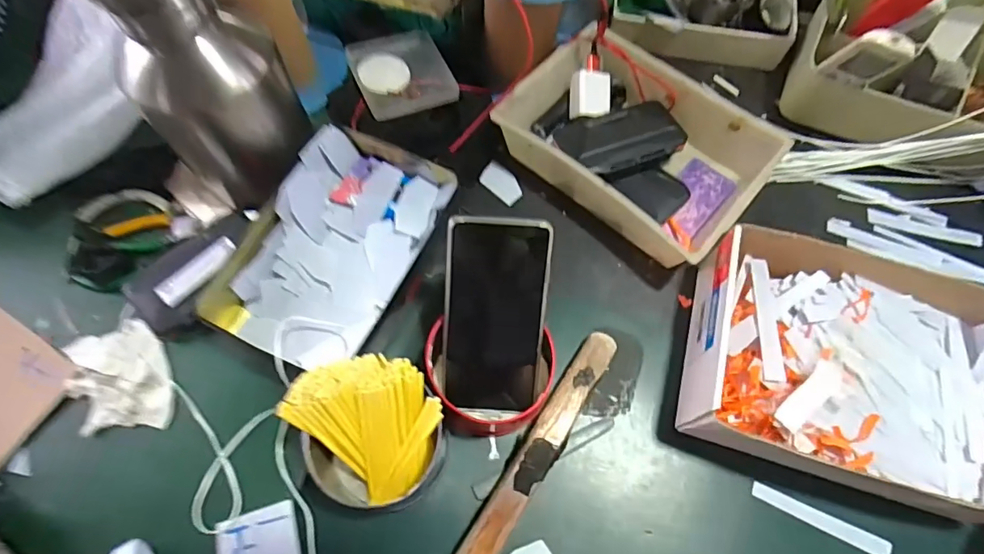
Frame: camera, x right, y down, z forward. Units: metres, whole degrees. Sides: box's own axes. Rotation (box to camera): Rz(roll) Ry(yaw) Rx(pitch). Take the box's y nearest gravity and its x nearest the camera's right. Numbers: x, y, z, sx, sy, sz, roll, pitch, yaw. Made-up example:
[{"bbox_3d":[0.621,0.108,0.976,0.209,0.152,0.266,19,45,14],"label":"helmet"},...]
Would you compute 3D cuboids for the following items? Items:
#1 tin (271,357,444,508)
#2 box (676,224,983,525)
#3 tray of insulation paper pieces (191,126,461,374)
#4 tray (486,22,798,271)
[{"bbox_3d":[-0.091,0.118,0.378,0.109,0.086,0.098,-14,68,-5],"label":"tin"},{"bbox_3d":[0.297,0.070,0.415,0.245,0.073,0.196,16,71,7],"label":"box"},{"bbox_3d":[-0.136,-0.030,0.453,0.141,0.047,0.225,26,70,10],"label":"tray of insulation paper pieces"},{"bbox_3d":[0.147,-0.138,0.513,0.247,0.057,0.172,42,74,15],"label":"tray"}]

